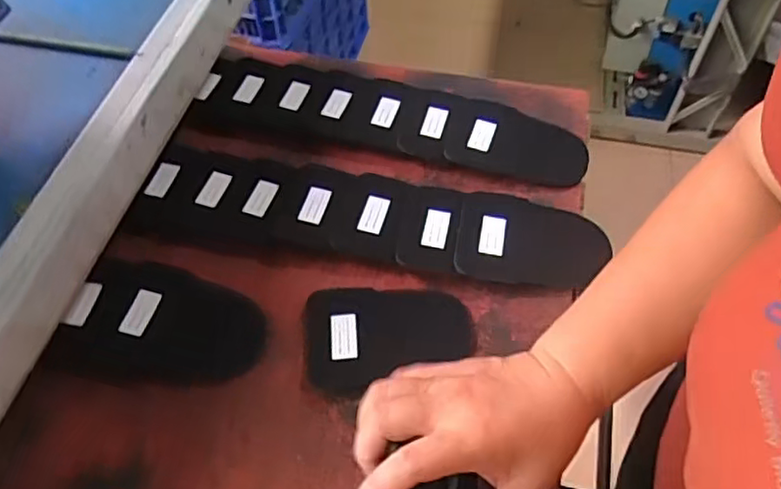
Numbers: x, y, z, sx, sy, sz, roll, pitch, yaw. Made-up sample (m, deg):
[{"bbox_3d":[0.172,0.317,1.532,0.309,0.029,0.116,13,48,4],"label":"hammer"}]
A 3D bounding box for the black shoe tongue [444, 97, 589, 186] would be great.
[{"bbox_3d":[0.128,-0.103,0.628,0.135,0.008,0.086,16,62,5],"label":"black shoe tongue"}]

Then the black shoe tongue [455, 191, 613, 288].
[{"bbox_3d":[0.126,-0.005,0.558,0.130,0.013,0.087,5,55,6],"label":"black shoe tongue"}]

